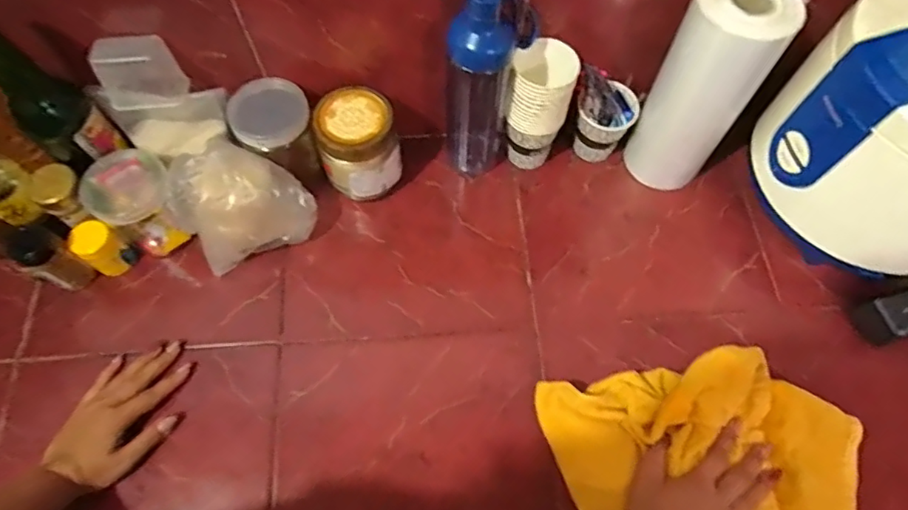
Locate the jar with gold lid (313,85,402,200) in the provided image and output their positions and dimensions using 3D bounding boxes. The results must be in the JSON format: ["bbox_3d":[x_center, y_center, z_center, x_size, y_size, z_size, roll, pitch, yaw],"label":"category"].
[{"bbox_3d":[-0.119,-0.134,0.697,0.089,0.125,0.094,0,65,-1],"label":"jar with gold lid"}]

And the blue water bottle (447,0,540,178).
[{"bbox_3d":[0.036,-0.194,0.649,0.088,0.270,0.071,10,65,4],"label":"blue water bottle"}]

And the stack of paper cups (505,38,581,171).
[{"bbox_3d":[0.103,-0.178,0.696,0.078,0.165,0.075,8,65,3],"label":"stack of paper cups"}]

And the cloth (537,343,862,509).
[{"bbox_3d":[0.270,0.224,0.563,0.317,0.049,0.242,-9,66,-5],"label":"cloth"}]

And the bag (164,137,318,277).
[{"bbox_3d":[-0.248,-0.061,0.659,0.147,0.130,0.089,-24,68,-11],"label":"bag"}]

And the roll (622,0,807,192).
[{"bbox_3d":[0.284,-0.187,0.646,0.103,0.255,0.095,33,69,13],"label":"roll"}]

